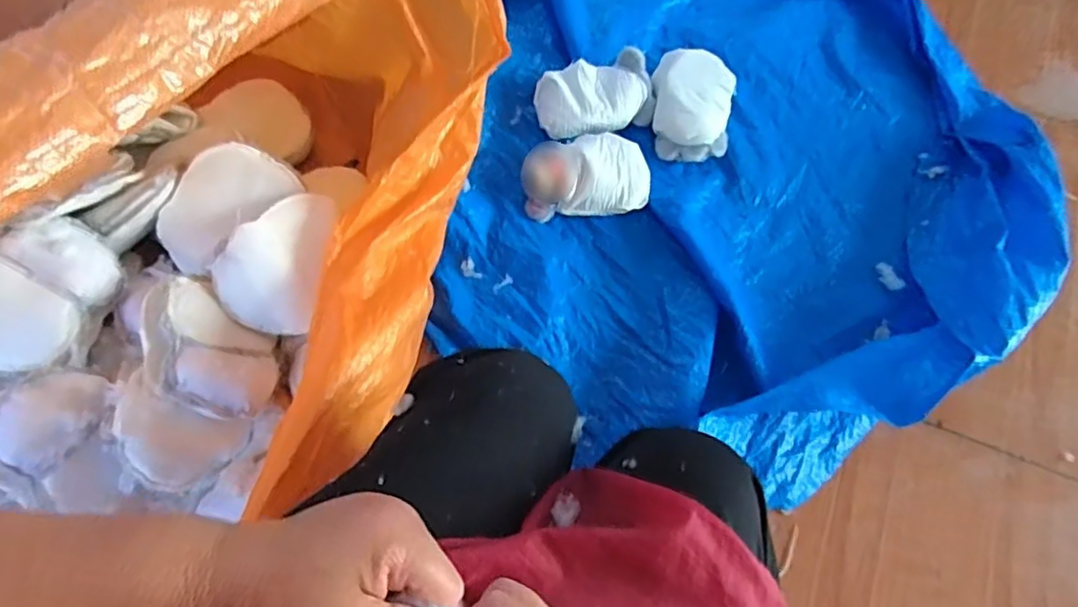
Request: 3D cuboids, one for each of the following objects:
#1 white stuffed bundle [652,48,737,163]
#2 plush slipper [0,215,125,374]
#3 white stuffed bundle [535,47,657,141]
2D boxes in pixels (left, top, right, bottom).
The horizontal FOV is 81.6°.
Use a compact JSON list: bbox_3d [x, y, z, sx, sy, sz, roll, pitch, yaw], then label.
[{"bbox_3d":[0.235,-0.304,0.969,0.124,0.060,0.178,10,69,2],"label":"white stuffed bundle"},{"bbox_3d":[-0.556,-0.011,0.685,0.122,0.028,0.174,38,65,-22],"label":"plush slipper"},{"bbox_3d":[0.086,-0.316,0.970,0.176,0.066,0.113,-11,70,-5],"label":"white stuffed bundle"}]

